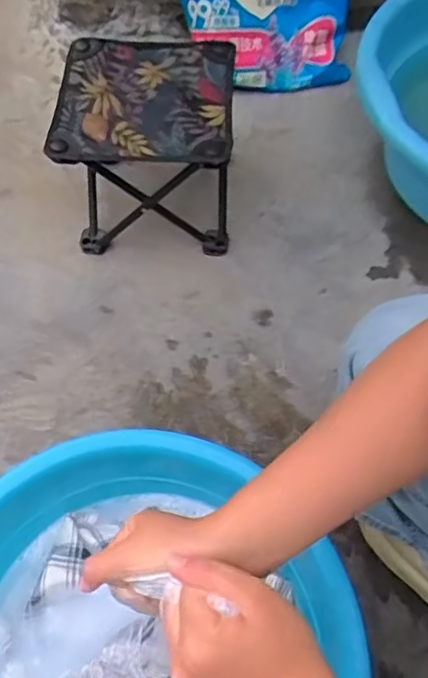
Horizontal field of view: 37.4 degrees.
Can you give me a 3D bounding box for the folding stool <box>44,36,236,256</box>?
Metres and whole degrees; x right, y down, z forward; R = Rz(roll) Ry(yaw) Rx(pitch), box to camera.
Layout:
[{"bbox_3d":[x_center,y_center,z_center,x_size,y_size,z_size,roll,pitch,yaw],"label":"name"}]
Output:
[{"bbox_3d":[-0.103,-0.304,1.041,0.255,0.237,0.263,1,58,1],"label":"folding stool"}]

